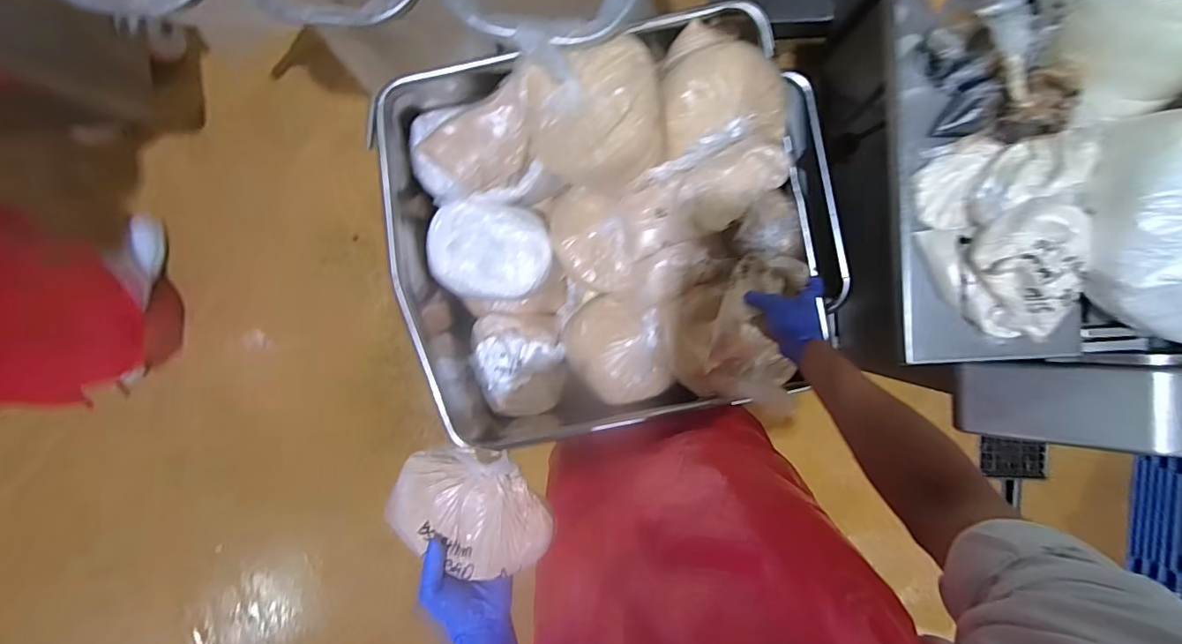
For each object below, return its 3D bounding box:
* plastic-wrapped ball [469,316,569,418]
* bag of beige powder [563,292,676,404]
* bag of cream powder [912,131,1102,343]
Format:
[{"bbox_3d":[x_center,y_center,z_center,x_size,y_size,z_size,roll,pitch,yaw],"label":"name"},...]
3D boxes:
[{"bbox_3d":[-0.157,0.092,1.098,0.187,0.127,0.219,-3,93,6],"label":"plastic-wrapped ball"},{"bbox_3d":[0.069,0.048,0.977,0.224,0.090,0.206,-25,77,24],"label":"bag of beige powder"},{"bbox_3d":[0.447,-0.093,0.555,0.128,0.085,0.222,-2,93,6],"label":"bag of cream powder"}]

